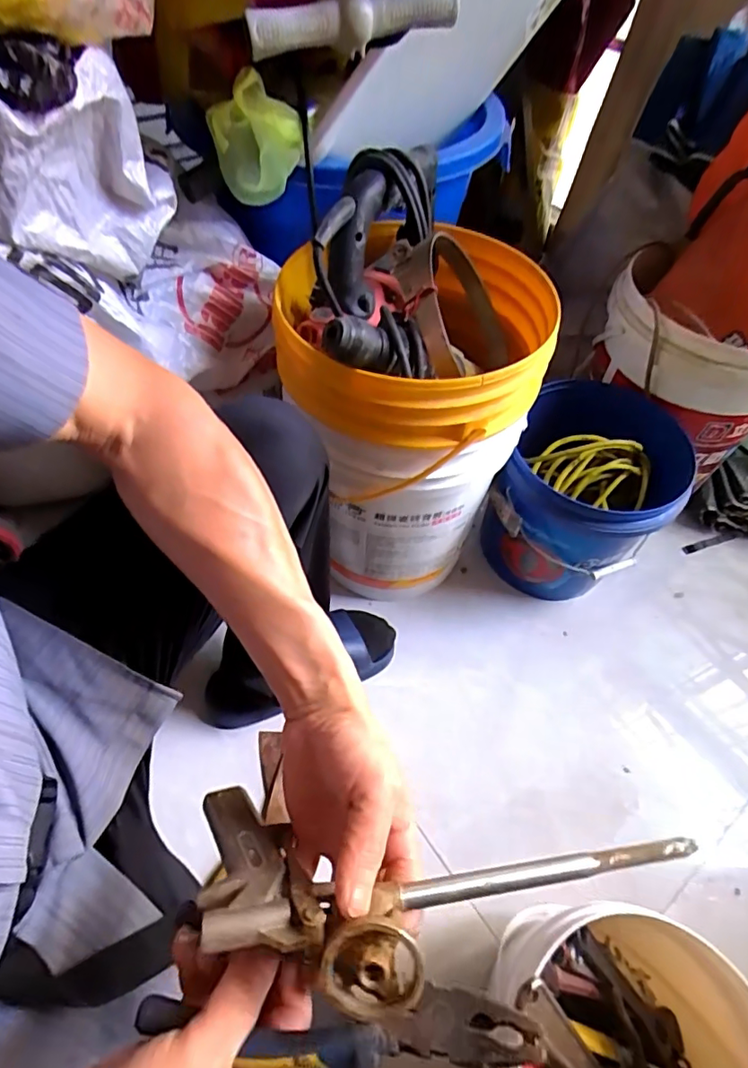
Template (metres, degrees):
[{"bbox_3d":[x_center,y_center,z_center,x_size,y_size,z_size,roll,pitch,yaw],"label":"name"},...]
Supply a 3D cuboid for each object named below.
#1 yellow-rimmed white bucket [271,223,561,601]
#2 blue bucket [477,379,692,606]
[{"bbox_3d":[0.043,-0.134,0.725,0.286,0.472,0.295,21,57,11],"label":"yellow-rimmed white bucket"},{"bbox_3d":[0.323,-0.054,0.852,0.240,0.256,0.259,26,58,15],"label":"blue bucket"}]

